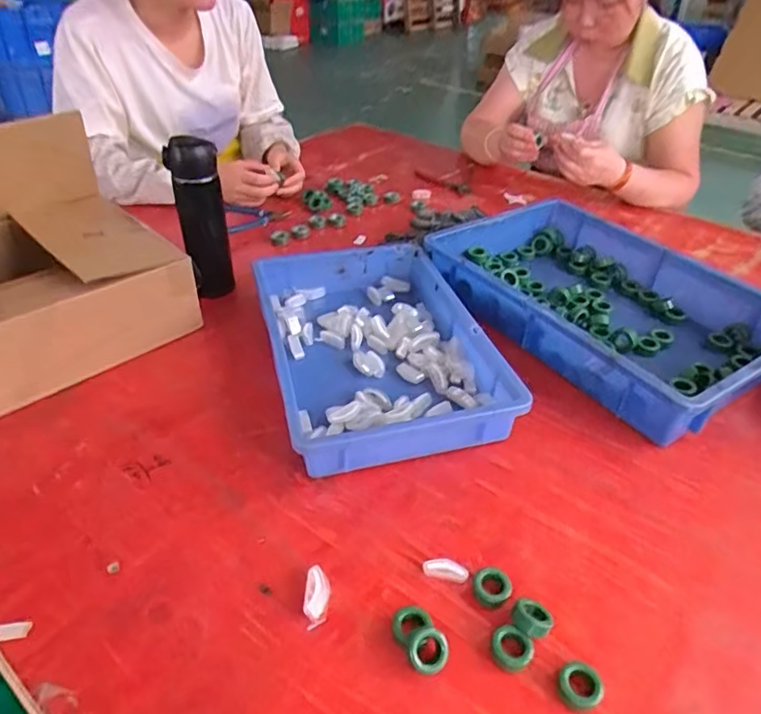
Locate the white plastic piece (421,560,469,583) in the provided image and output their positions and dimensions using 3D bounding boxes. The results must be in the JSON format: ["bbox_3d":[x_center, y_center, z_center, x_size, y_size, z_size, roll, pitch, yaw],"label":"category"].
[{"bbox_3d":[0.055,0.180,0.476,0.038,0.012,0.014,9,38,10],"label":"white plastic piece"}]

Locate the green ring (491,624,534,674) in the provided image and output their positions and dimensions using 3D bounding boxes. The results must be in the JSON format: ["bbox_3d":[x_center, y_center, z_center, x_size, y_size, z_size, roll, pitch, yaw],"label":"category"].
[{"bbox_3d":[0.098,0.220,0.428,0.029,0.008,0.031,-42,55,-16],"label":"green ring"}]

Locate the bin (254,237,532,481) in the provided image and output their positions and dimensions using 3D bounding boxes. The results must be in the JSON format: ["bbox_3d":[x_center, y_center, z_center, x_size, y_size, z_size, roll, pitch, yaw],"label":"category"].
[{"bbox_3d":[-0.008,-0.021,0.693,0.248,0.062,0.370,-7,38,-11],"label":"bin"}]

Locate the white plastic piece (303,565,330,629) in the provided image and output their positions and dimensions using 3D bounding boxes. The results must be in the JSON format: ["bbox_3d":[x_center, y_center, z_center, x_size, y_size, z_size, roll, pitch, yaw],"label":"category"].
[{"bbox_3d":[-0.051,0.194,0.457,0.020,0.008,0.047,2,50,-3],"label":"white plastic piece"}]

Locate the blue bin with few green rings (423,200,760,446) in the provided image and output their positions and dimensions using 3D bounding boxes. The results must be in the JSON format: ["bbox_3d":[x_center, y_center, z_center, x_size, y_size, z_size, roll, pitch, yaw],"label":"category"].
[{"bbox_3d":[0.299,-0.079,0.776,0.294,0.077,0.438,-22,43,-28],"label":"blue bin with few green rings"}]

